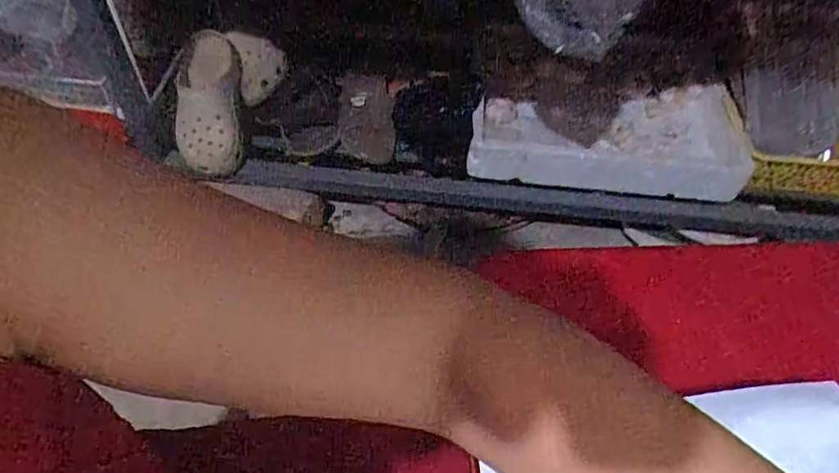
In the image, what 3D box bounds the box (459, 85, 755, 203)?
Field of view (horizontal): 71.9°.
[{"bbox_3d":[0.294,-0.162,0.965,0.427,0.090,0.192,3,52,-1],"label":"box"}]

